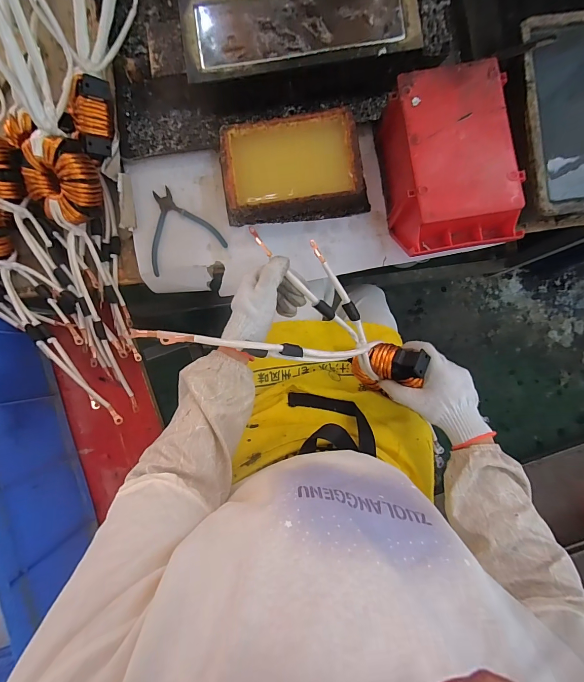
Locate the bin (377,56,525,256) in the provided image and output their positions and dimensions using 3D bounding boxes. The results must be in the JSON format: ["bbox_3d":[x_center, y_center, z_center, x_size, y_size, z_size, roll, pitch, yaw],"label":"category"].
[{"bbox_3d":[0.224,-0.246,0.493,0.154,0.122,0.236,-8,87,1],"label":"bin"}]

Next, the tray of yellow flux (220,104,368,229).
[{"bbox_3d":[0.005,-0.268,0.527,0.219,0.072,0.136,-7,88,1],"label":"tray of yellow flux"}]

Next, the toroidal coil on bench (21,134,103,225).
[{"bbox_3d":[-0.345,-0.246,0.507,0.117,0.056,0.117,9,118,16],"label":"toroidal coil on bench"}]

